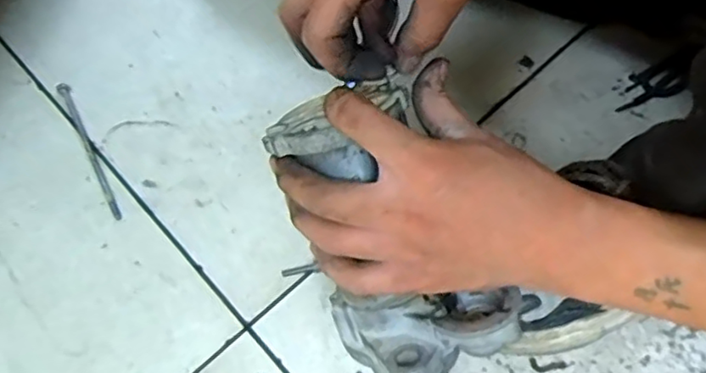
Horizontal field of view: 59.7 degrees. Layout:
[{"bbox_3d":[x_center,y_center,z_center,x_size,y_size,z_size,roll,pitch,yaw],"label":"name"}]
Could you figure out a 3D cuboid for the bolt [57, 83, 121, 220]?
[{"bbox_3d":[-0.206,-0.029,0.480,0.007,0.013,0.123,-26,71,-10],"label":"bolt"}]

